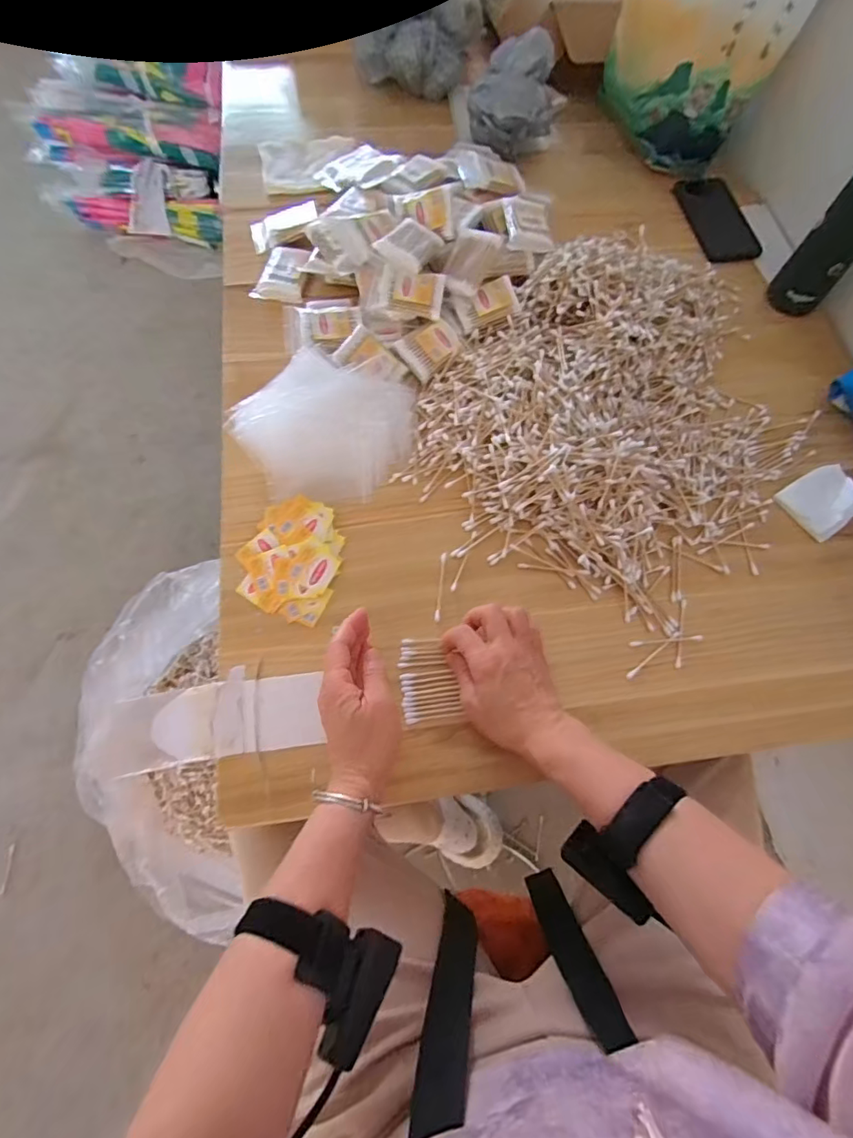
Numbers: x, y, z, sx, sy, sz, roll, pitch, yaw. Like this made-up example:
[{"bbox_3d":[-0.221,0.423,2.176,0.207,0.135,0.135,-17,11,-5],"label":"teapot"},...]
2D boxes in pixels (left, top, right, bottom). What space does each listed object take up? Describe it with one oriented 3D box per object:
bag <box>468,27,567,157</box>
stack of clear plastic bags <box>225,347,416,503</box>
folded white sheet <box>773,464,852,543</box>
[{"bbox_3d":[0.117,-0.640,0.683,0.115,0.104,0.068,2,71,-1],"label":"bag"},{"bbox_3d":[-0.111,-0.153,0.529,0.179,0.029,0.164,15,71,3],"label":"stack of clear plastic bags"},{"bbox_3d":[0.411,-0.072,0.521,0.076,0.015,0.063,-30,75,-11],"label":"folded white sheet"}]

